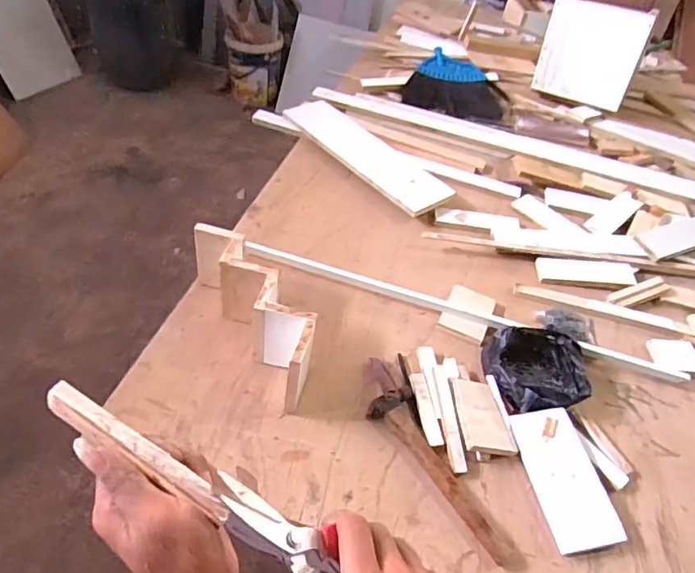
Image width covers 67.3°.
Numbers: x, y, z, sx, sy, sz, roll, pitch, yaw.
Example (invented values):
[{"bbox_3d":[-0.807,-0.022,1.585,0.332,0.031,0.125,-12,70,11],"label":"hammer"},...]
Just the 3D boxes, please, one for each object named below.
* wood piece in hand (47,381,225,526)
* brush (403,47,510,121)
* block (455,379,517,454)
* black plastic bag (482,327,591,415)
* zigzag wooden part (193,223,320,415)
[{"bbox_3d":[-0.137,0.109,0.344,0.138,0.008,0.020,35,55,0],"label":"wood piece in hand"},{"bbox_3d":[0.343,-0.618,1.594,0.300,0.088,0.194,21,46,10],"label":"brush"},{"bbox_3d":[0.234,0.221,0.885,0.097,0.022,0.120,14,53,-24],"label":"block"},{"bbox_3d":[0.346,0.147,0.964,0.174,0.059,0.170,-7,48,-16],"label":"black plastic bag"},{"bbox_3d":[-0.157,0.043,0.928,0.096,0.150,0.349,-28,58,-26],"label":"zigzag wooden part"}]

